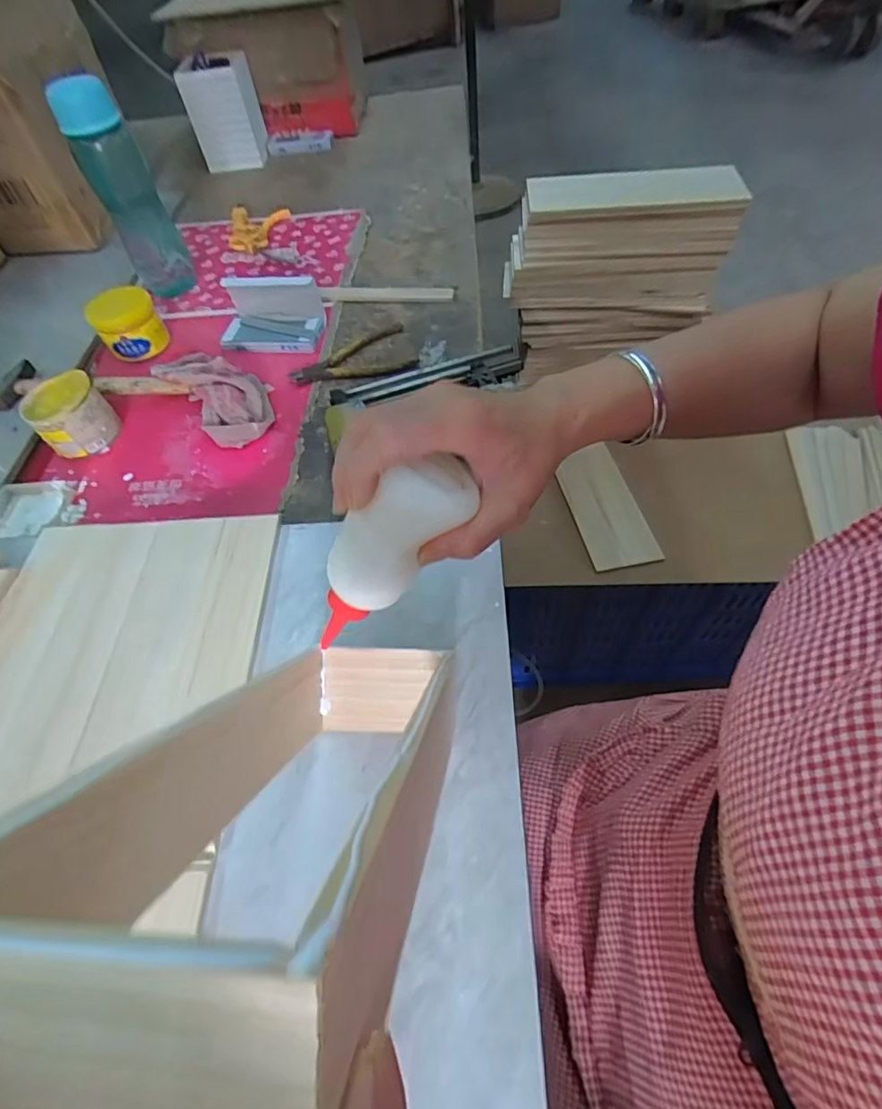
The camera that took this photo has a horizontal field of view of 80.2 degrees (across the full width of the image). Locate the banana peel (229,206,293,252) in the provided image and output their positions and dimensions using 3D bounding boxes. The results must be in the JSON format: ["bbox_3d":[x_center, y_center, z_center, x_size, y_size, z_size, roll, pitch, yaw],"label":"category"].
[{"bbox_3d":[-0.319,-0.543,0.874,0.106,0.019,0.137,1,56,6],"label":"banana peel"}]

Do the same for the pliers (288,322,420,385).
[{"bbox_3d":[-0.108,-0.246,0.643,0.152,0.010,0.102,-6,56,1],"label":"pliers"}]

